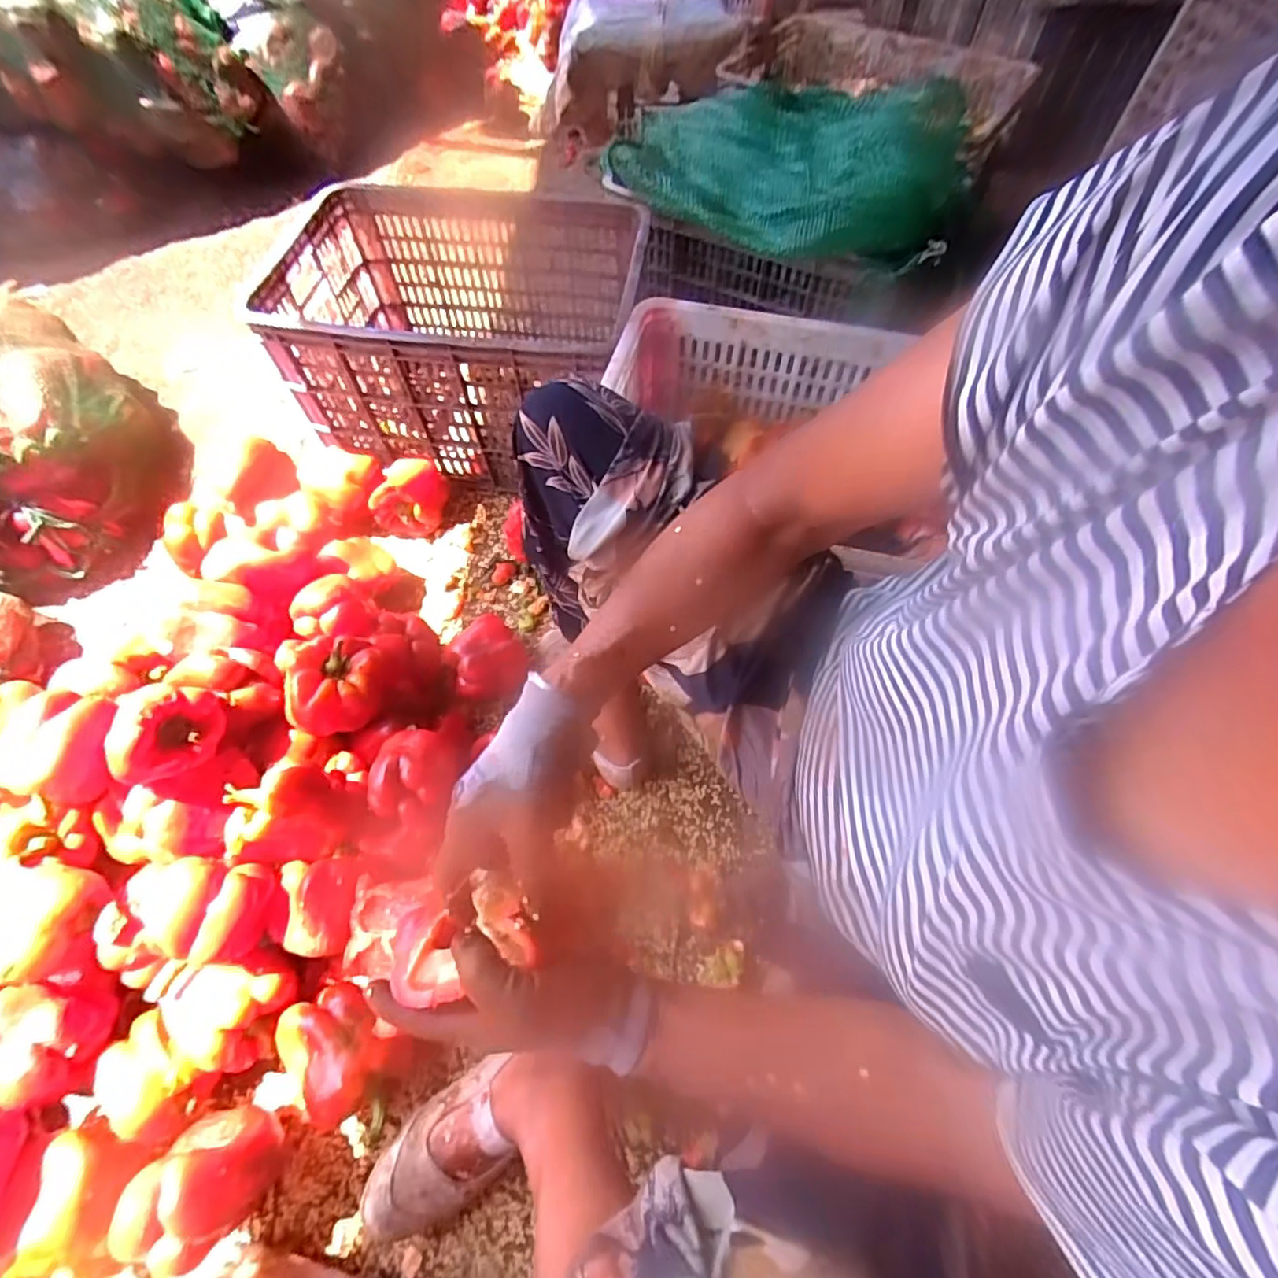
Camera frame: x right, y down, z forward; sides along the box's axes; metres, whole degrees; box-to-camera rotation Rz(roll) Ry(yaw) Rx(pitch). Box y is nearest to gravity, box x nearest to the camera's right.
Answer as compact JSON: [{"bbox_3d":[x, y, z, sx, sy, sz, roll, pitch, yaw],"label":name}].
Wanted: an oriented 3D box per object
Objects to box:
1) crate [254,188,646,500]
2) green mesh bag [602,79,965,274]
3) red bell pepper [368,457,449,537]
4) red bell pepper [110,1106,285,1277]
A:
[{"bbox_3d":[-0.254,-0.488,0.994,0.507,0.280,0.419,10,61,5],"label":"crate"},{"bbox_3d":[0.203,-0.703,0.884,0.538,0.147,0.291,34,66,17],"label":"green mesh bag"},{"bbox_3d":[-0.355,-0.227,0.951,0.106,0.093,0.102,4,61,2],"label":"red bell pepper"},{"bbox_3d":[-0.366,0.464,0.516,0.074,0.101,0.094,-12,62,-7],"label":"red bell pepper"}]

